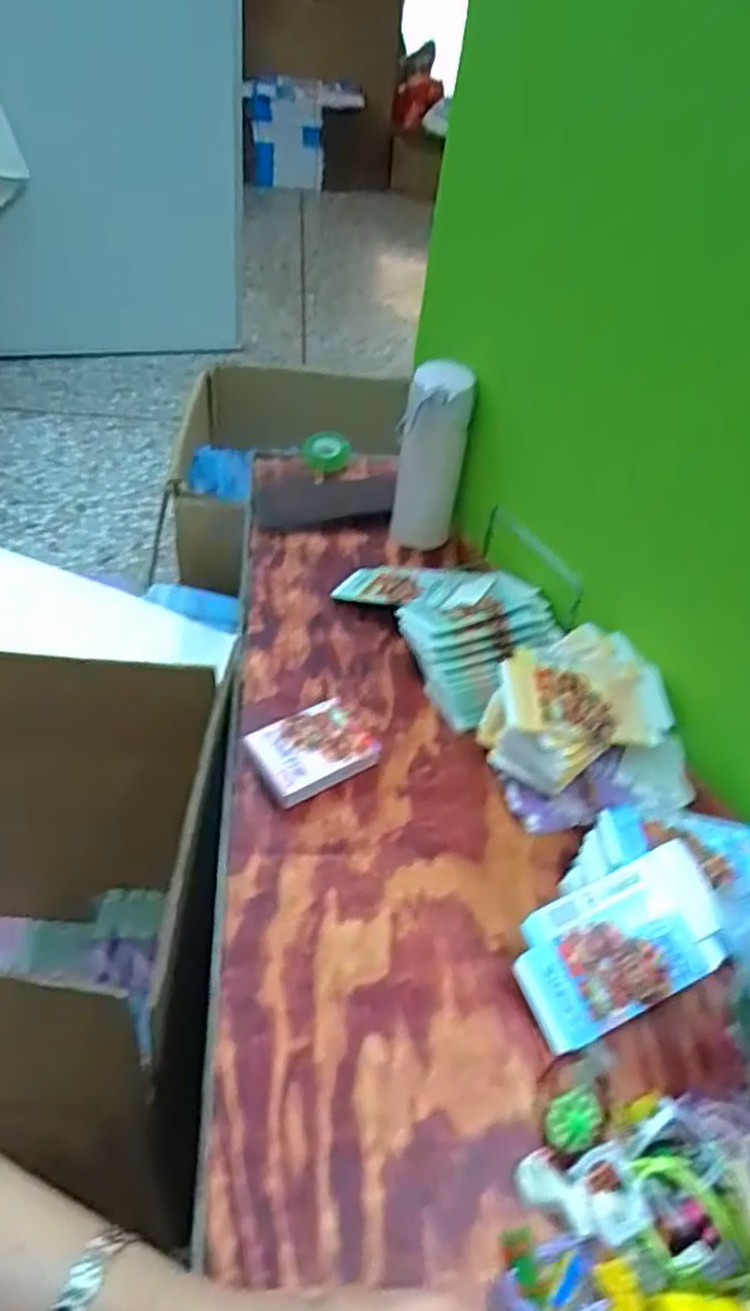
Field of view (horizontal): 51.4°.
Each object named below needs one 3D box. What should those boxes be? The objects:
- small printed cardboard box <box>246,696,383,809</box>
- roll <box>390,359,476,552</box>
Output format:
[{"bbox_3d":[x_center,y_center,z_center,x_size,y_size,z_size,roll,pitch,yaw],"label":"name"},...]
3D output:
[{"bbox_3d":[-0.051,0.079,0.641,0.097,0.028,0.066,-20,49,-27],"label":"small printed cardboard box"},{"bbox_3d":[0.058,-0.198,0.813,0.061,0.195,0.062,4,43,-4],"label":"roll"}]

